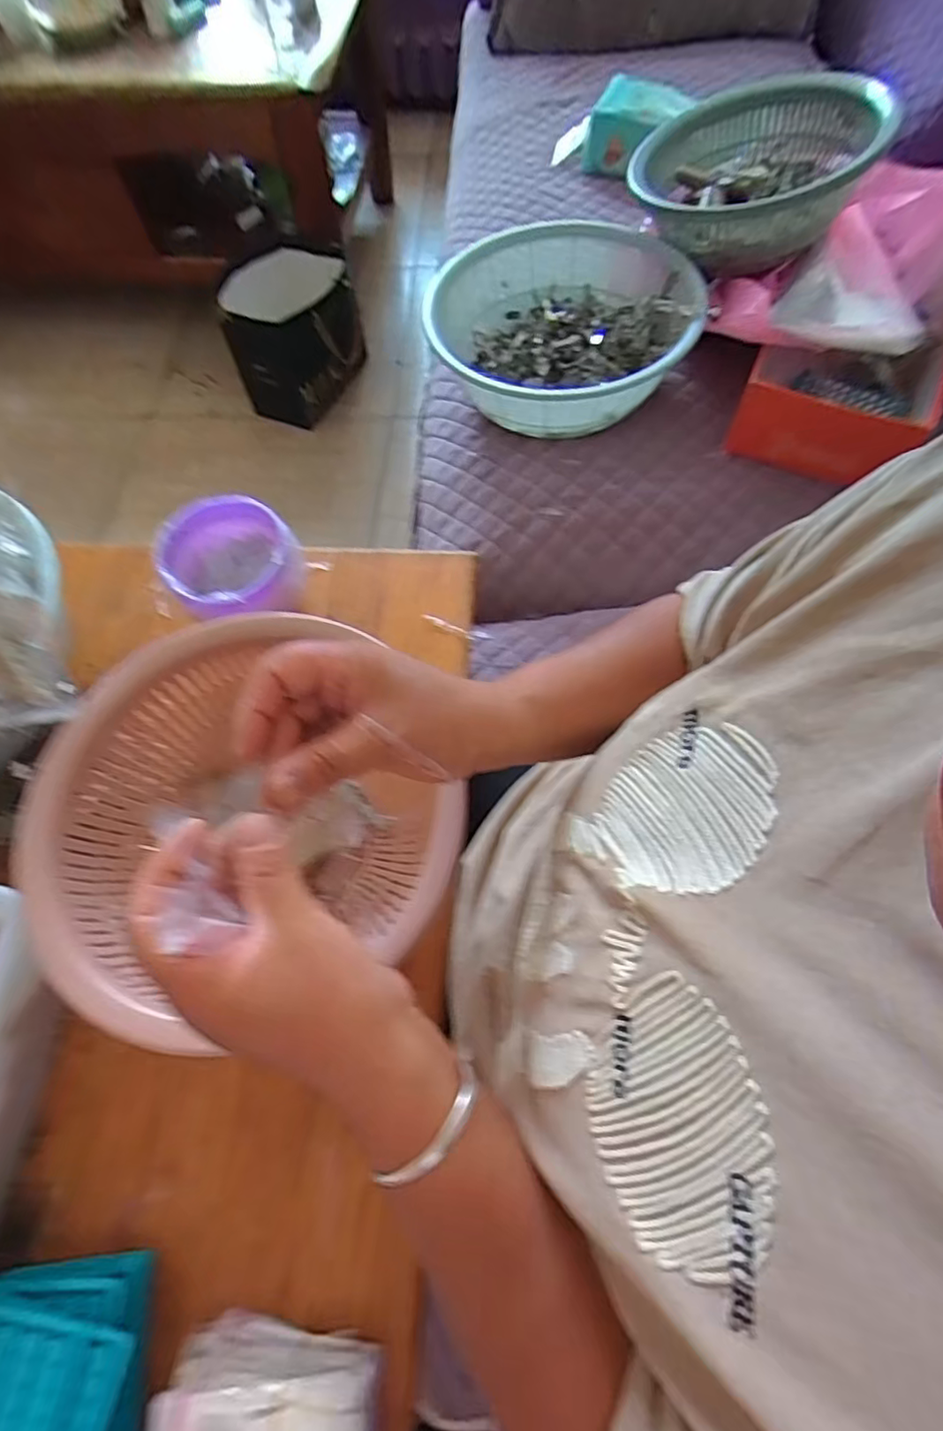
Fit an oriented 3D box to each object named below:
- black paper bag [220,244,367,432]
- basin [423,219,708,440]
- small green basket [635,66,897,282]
[{"bbox_3d":[-0.399,-0.869,1.401,0.290,0.265,0.217,-9,66,-2],"label":"black paper bag"},{"bbox_3d":[0.104,-0.473,0.768,0.322,0.129,0.302,-1,66,2],"label":"basin"},{"bbox_3d":[0.336,-0.661,0.723,0.266,0.132,0.278,28,69,14],"label":"small green basket"}]

